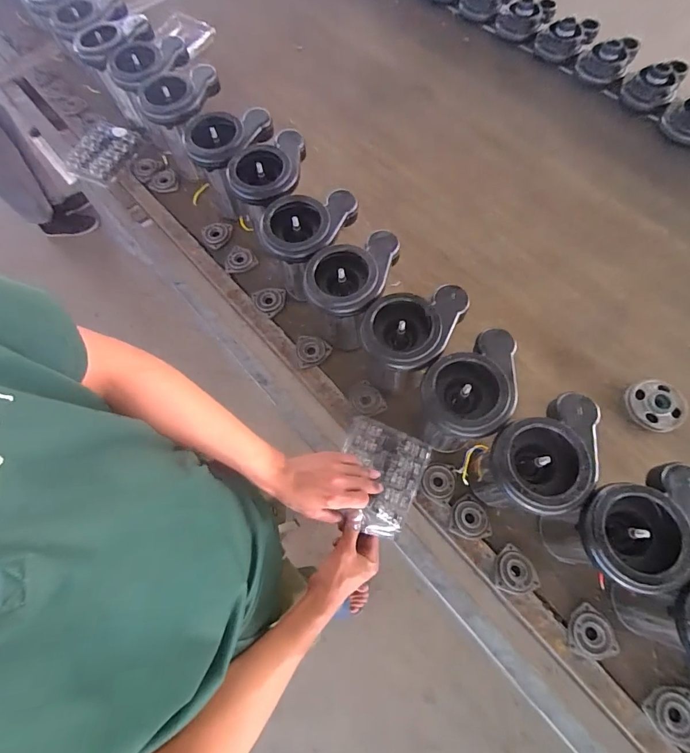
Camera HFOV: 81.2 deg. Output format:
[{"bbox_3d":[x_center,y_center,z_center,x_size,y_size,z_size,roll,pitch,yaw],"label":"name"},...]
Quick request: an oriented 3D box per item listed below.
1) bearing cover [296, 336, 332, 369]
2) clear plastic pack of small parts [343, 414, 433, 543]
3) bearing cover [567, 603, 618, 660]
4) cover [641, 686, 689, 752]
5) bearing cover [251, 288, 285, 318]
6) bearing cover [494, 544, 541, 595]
[{"bbox_3d":[-0.060,-0.053,0.766,0.066,0.013,0.067,-13,68,-2],"label":"bearing cover"},{"bbox_3d":[0.052,0.156,0.647,0.135,0.021,0.176,22,54,8],"label":"clear plastic pack of small parts"},{"bbox_3d":[0.353,0.365,0.576,0.059,0.016,0.064,4,68,5],"label":"bearing cover"},{"bbox_3d":[0.443,0.452,0.543,0.067,0.016,0.067,40,75,17],"label":"cover"},{"bbox_3d":[-0.150,-0.159,0.816,0.060,0.012,0.064,-34,70,-11],"label":"bearing cover"},{"bbox_3d":[0.260,0.295,0.610,0.059,0.019,0.065,13,69,8],"label":"bearing cover"}]

